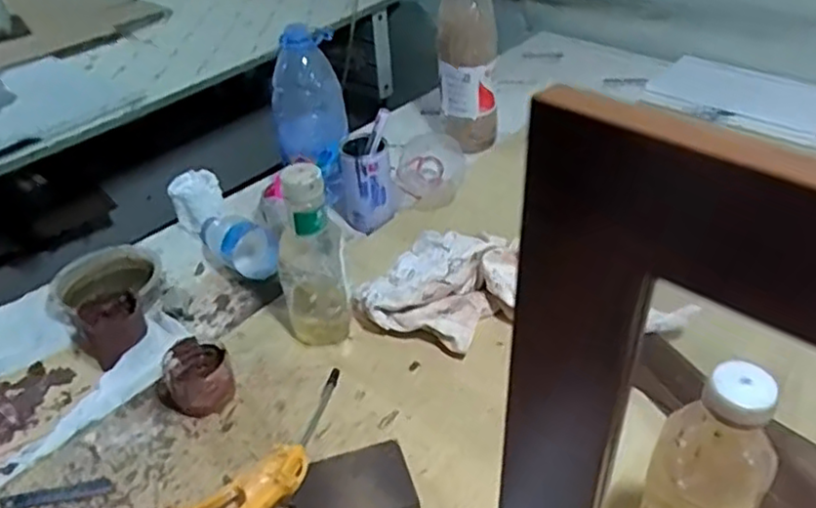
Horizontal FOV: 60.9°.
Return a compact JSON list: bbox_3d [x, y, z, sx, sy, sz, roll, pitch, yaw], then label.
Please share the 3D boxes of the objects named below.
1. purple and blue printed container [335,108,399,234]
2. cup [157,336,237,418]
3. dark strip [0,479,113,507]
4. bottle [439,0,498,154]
[{"bbox_3d":[-0.057,-0.109,0.923,0.072,0.146,0.078,-1,37,5],"label":"purple and blue printed container"},{"bbox_3d":[-0.210,0.126,0.691,0.070,0.052,0.074,-3,37,2],"label":"cup"},{"bbox_3d":[-0.314,0.214,0.620,0.094,0.004,0.018,-9,37,-5],"label":"dark strip"},{"bbox_3d":[0.089,-0.301,1.031,0.081,0.292,0.072,-1,37,5],"label":"bottle"}]

